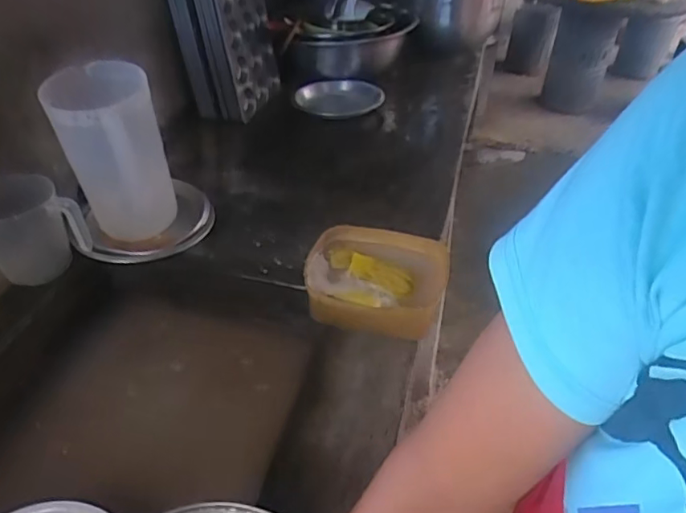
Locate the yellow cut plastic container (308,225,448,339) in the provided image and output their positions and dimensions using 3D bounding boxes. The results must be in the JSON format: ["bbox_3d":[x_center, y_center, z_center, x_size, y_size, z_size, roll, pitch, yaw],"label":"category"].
[{"bbox_3d":[0.047,0.039,0.803,0.203,0.075,0.164,7,39,7],"label":"yellow cut plastic container"}]

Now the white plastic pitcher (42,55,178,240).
[{"bbox_3d":[-0.359,-0.146,0.861,0.147,0.264,0.160,-12,40,-17],"label":"white plastic pitcher"}]

